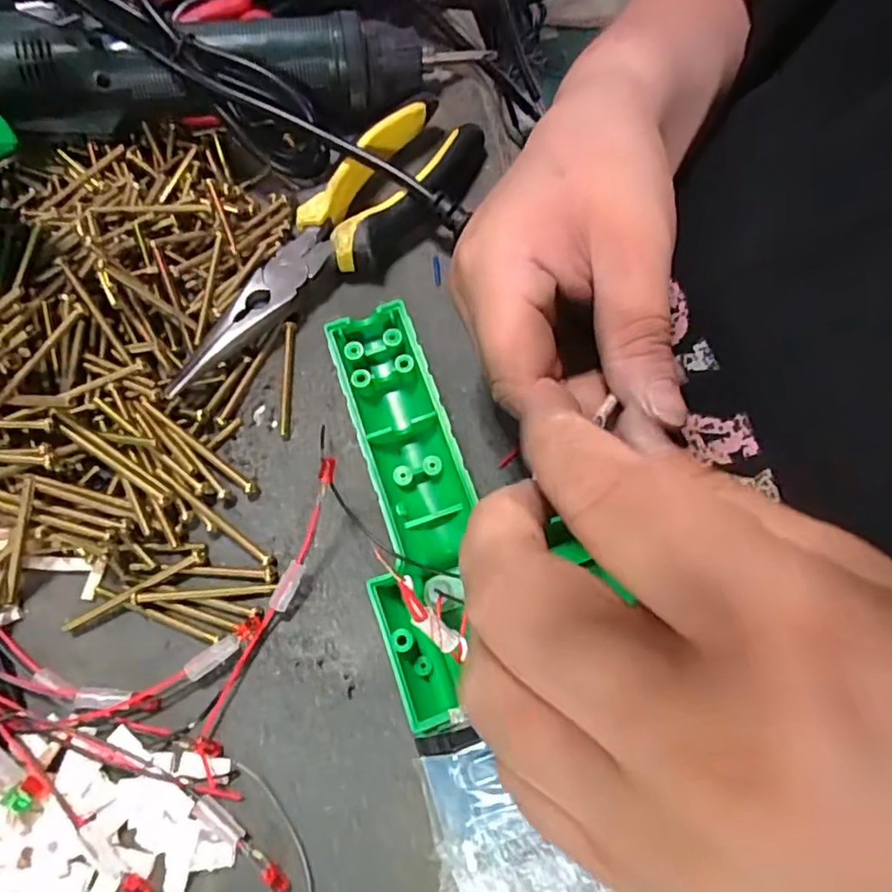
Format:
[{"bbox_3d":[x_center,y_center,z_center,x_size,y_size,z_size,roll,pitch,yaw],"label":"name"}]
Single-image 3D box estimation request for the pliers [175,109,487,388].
[{"bbox_3d":[-0.047,-0.092,0.269,0.047,0.020,0.182,31,72,13],"label":"pliers"}]

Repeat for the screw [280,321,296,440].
[{"bbox_3d":[-0.068,-0.029,0.252,0.004,0.005,0.055,-4,68,0],"label":"screw"}]

